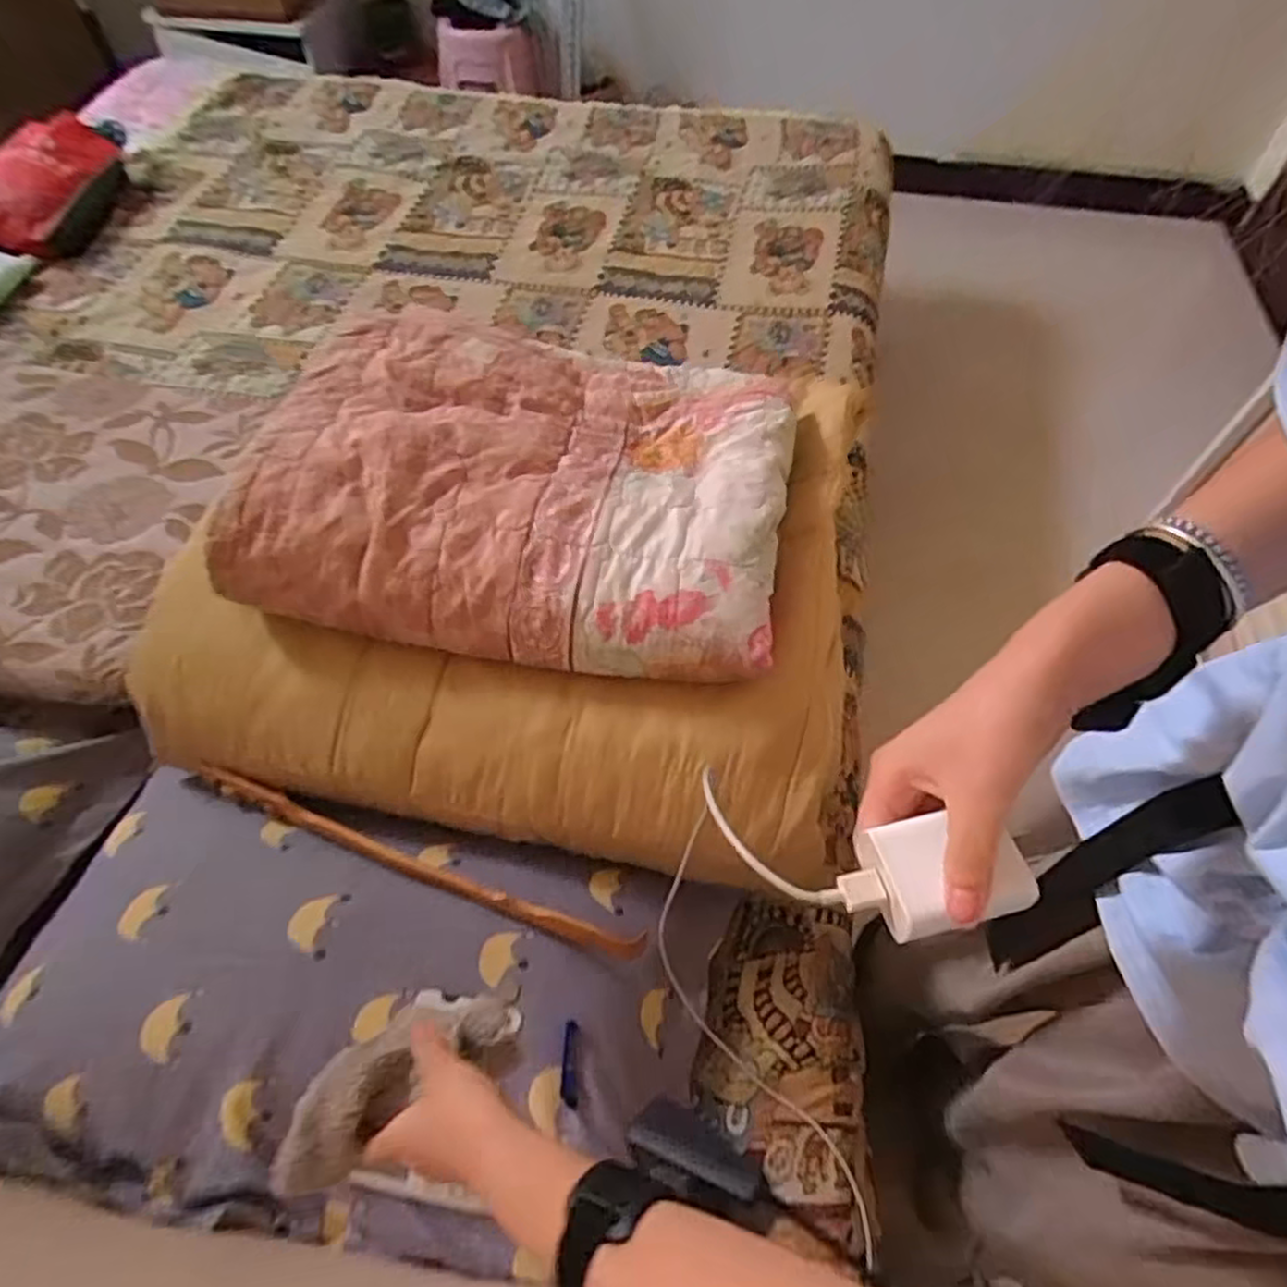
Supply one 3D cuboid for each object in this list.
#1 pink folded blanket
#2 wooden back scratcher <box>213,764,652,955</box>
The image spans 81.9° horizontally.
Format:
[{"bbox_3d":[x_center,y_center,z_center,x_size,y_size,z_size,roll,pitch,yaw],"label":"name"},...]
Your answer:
[{"bbox_3d":[-0.105,-0.180,0.742,0.490,0.101,0.398,7,58,4],"label":"pink folded blanket"},{"bbox_3d":[-0.218,0.195,0.678,0.456,0.034,0.026,18,59,10],"label":"wooden back scratcher"}]

